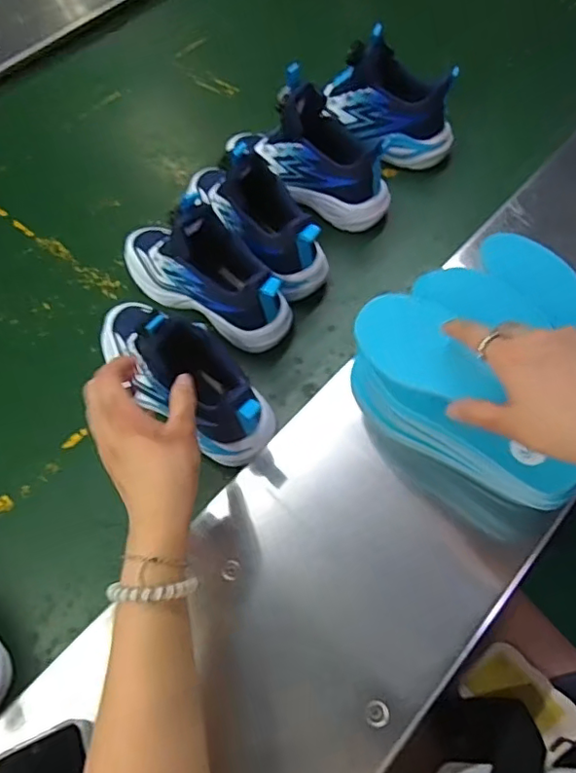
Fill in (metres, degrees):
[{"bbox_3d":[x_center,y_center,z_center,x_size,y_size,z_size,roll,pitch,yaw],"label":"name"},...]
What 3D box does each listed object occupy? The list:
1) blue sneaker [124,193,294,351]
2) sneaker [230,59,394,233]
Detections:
[{"bbox_3d":[-0.094,-0.132,0.589,0.212,0.134,0.073,31,67,19],"label":"blue sneaker"},{"bbox_3d":[0.019,-0.281,0.665,0.218,0.147,0.089,40,70,23],"label":"sneaker"}]

